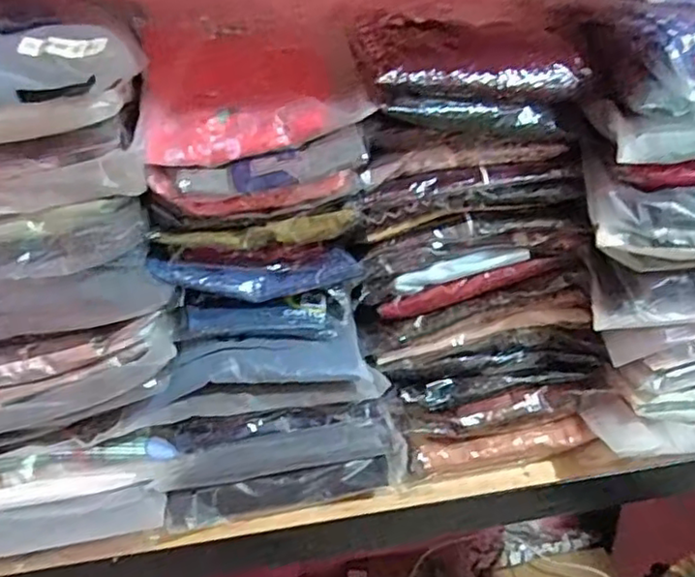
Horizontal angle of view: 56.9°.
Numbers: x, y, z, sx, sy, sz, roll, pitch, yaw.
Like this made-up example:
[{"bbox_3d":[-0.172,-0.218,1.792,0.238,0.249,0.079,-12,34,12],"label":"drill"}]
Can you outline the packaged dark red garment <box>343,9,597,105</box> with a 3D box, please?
[{"bbox_3d":[0.111,-0.264,0.707,0.218,0.062,0.248,-9,30,-11],"label":"packaged dark red garment"}]

